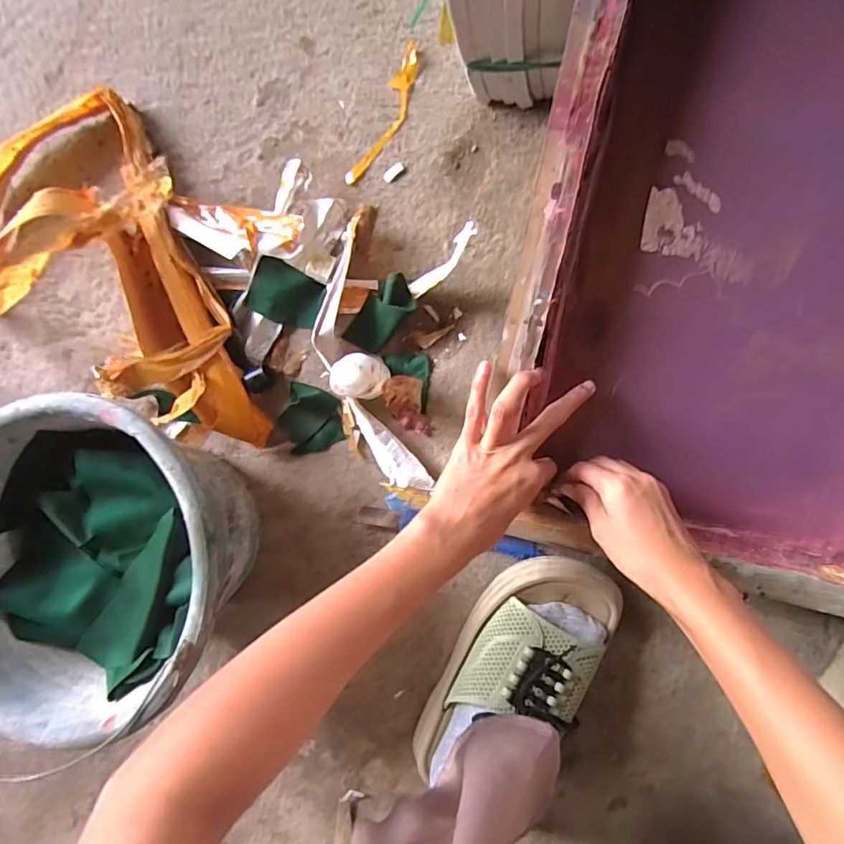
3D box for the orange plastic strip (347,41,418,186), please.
[{"bbox_3d":[-0.032,-0.289,0.477,0.027,0.008,0.138,27,94,7],"label":"orange plastic strip"}]

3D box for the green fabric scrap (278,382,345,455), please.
[{"bbox_3d":[-0.109,-0.004,0.480,0.062,0.022,0.066,-8,89,8],"label":"green fabric scrap"}]

